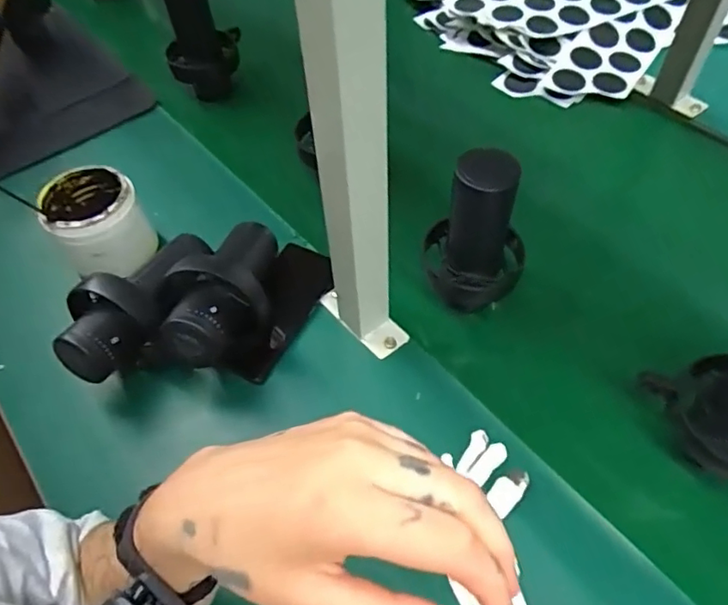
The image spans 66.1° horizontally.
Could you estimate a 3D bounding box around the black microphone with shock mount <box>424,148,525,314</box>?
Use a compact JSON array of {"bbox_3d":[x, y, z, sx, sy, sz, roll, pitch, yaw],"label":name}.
[{"bbox_3d":[0.105,-0.063,0.528,0.094,0.167,0.072,14,57,13],"label":"black microphone with shock mount"}]

